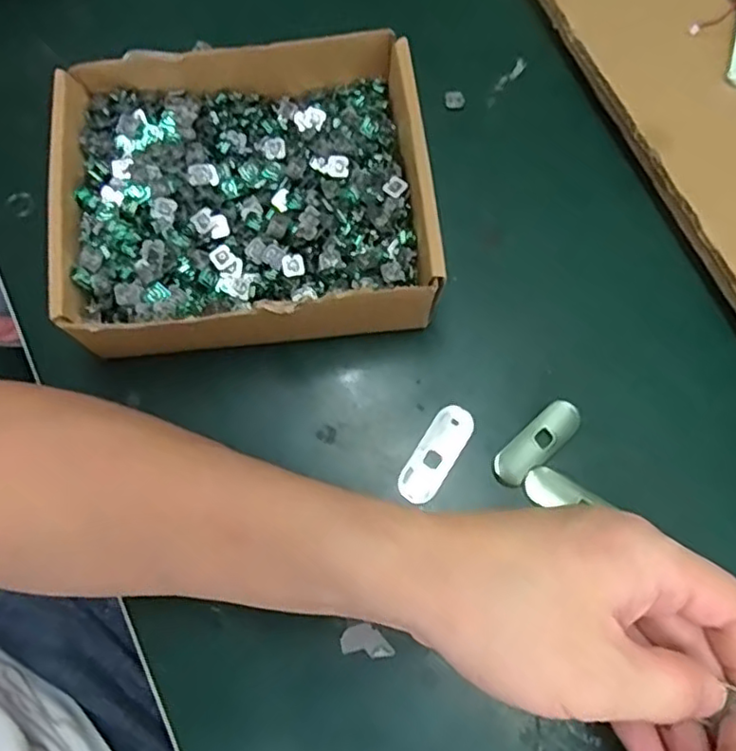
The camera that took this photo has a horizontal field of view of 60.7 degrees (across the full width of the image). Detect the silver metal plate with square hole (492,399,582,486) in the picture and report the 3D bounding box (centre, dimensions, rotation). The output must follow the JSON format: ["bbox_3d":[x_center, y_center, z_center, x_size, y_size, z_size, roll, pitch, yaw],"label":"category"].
[{"bbox_3d":[0.079,0.032,0.295,0.049,0.006,0.018,-42,78,-9],"label":"silver metal plate with square hole"}]

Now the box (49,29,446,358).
[{"bbox_3d":[-0.056,-0.090,0.307,0.169,0.056,0.159,-5,75,0],"label":"box"}]

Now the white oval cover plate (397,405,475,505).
[{"bbox_3d":[0.032,0.036,0.294,0.019,0.004,0.049,31,78,9],"label":"white oval cover plate"}]

